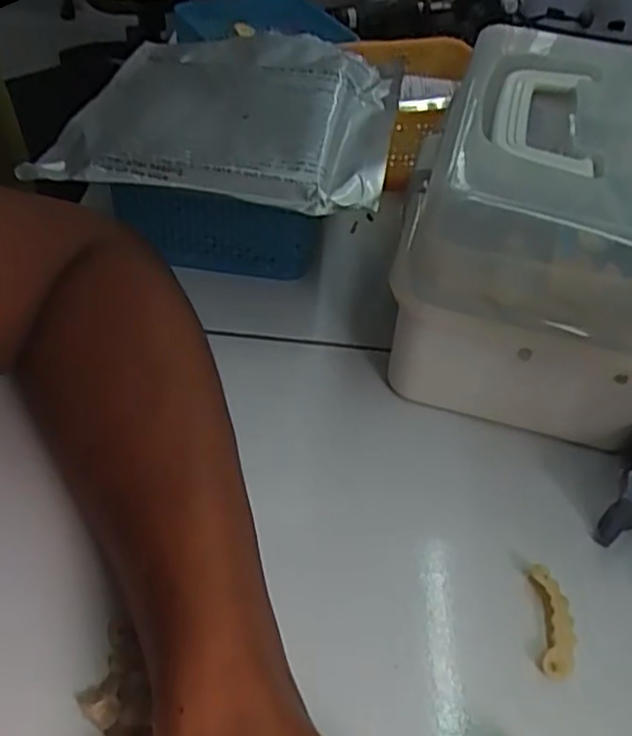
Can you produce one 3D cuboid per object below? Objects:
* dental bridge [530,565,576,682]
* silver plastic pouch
[{"bbox_3d":[0.103,0.109,0.305,0.014,0.009,0.046,7,45,0],"label":"dental bridge"},{"bbox_3d":[-0.050,-0.159,0.437,0.199,0.031,0.169,6,45,-1],"label":"silver plastic pouch"}]

